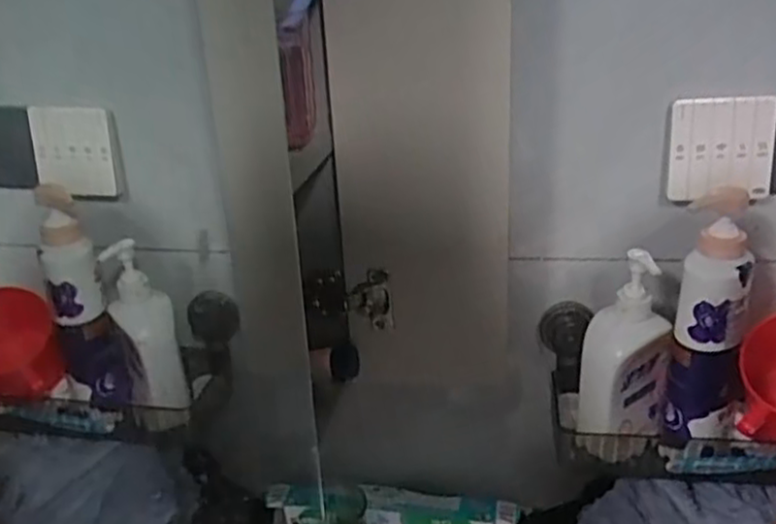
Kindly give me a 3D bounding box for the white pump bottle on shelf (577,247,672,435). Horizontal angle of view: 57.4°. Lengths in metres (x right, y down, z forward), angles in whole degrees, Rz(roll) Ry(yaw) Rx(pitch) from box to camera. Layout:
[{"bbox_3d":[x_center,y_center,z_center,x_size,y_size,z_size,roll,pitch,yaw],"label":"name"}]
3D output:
[{"bbox_3d":[0.209,0.075,0.622,0.071,0.169,0.045,6,23,20],"label":"white pump bottle on shelf"}]

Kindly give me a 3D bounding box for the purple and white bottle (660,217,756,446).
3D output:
[{"bbox_3d":[0.273,0.064,0.599,0.061,0.188,0.042,6,23,20],"label":"purple and white bottle"}]

